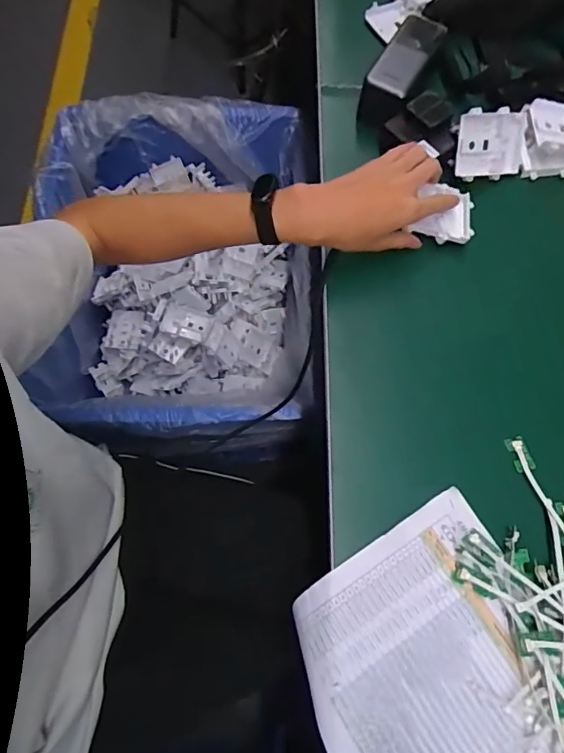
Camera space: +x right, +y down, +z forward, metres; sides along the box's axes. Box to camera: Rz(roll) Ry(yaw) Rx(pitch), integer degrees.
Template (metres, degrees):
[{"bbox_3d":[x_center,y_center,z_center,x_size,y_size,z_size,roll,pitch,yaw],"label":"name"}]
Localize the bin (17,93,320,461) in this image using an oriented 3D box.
[{"bbox_3d":[-0.162,-0.158,0.796,0.392,0.236,0.528,0,71,-2],"label":"bin"}]

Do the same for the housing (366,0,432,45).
[{"bbox_3d":[0.165,-0.495,0.645,0.053,0.031,0.130,37,74,10],"label":"housing"}]

